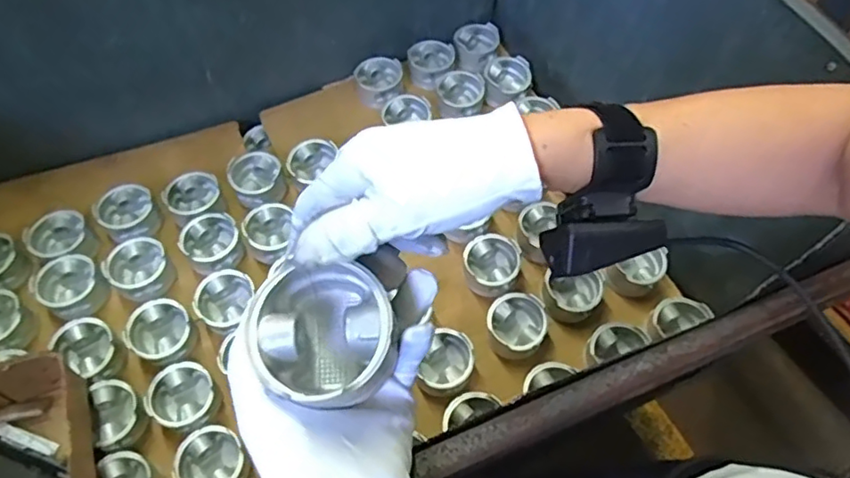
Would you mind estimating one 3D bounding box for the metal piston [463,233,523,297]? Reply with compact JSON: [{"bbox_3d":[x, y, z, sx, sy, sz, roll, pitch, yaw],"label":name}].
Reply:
[{"bbox_3d":[0.092,0.040,0.833,0.078,0.053,0.079,1,61,-2],"label":"metal piston"}]

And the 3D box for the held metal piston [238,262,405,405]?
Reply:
[{"bbox_3d":[-0.057,0.052,0.329,0.078,0.047,0.072,1,64,-2],"label":"held metal piston"}]

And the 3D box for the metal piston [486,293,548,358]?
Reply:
[{"bbox_3d":[0.123,0.114,0.790,0.076,0.041,0.078,1,61,-2],"label":"metal piston"}]

